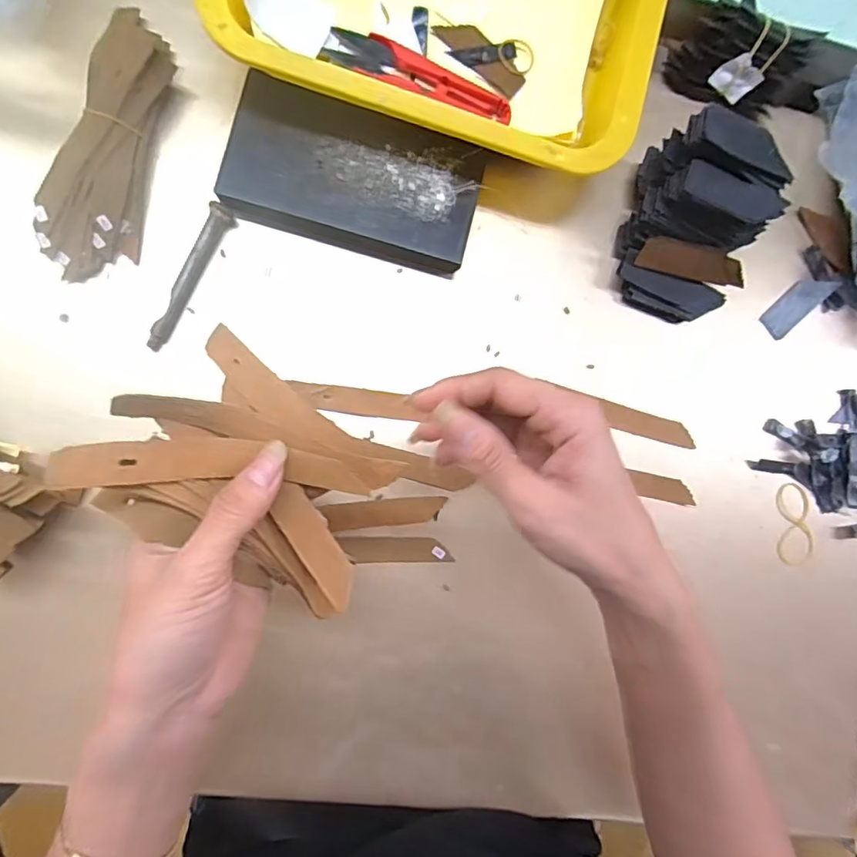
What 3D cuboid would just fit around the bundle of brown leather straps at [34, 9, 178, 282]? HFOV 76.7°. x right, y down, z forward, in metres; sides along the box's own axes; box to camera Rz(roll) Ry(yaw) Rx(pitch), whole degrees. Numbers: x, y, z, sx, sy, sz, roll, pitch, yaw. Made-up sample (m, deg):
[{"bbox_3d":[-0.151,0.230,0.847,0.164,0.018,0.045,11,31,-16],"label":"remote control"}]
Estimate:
[{"bbox_3d":[-0.184,-0.165,0.313,0.045,0.031,0.154,13,86,-9],"label":"bundle of brown leather straps"}]

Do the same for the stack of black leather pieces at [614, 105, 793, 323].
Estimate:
[{"bbox_3d":[0.179,-0.135,0.360,0.083,0.064,0.109,5,88,-10],"label":"stack of black leather pieces"}]

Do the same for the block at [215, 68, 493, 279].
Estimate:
[{"bbox_3d":[-0.045,-0.153,0.339,0.150,0.025,0.081,14,86,-9],"label":"block"}]

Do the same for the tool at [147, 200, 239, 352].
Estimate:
[{"bbox_3d":[-0.143,-0.091,0.329,0.014,0.012,0.095,25,85,-8],"label":"tool"}]

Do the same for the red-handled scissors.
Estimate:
[{"bbox_3d":[-0.004,-0.212,0.325,0.113,0.007,0.024,20,85,-9],"label":"red-handled scissors"}]

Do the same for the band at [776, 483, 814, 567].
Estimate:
[{"bbox_3d":[0.269,0.071,0.397,0.030,0.004,0.060,-2,89,-10],"label":"band"}]

